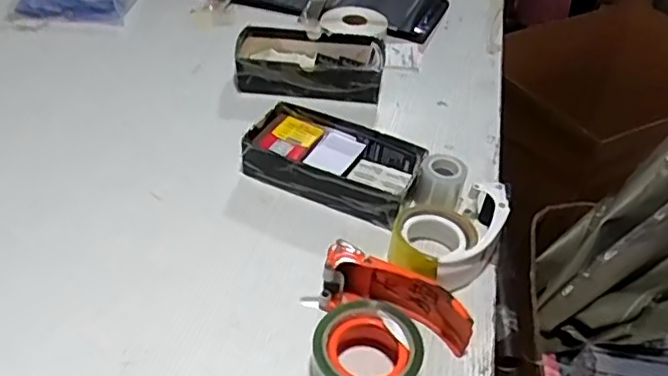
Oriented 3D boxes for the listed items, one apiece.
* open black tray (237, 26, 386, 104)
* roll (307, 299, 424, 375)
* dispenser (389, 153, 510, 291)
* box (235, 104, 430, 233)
[{"bbox_3d":[-0.039,-0.189,0.945,0.229,0.046,0.131,5,41,-1],"label":"open black tray"},{"bbox_3d":[0.029,0.157,0.560,0.096,0.059,0.091,3,41,-3],"label":"roll"},{"bbox_3d":[0.130,0.042,0.692,0.111,0.058,0.165,19,42,15],"label":"dispenser"},{"bbox_3d":[-0.001,-0.030,0.780,0.213,0.056,0.115,19,42,15],"label":"box"}]

